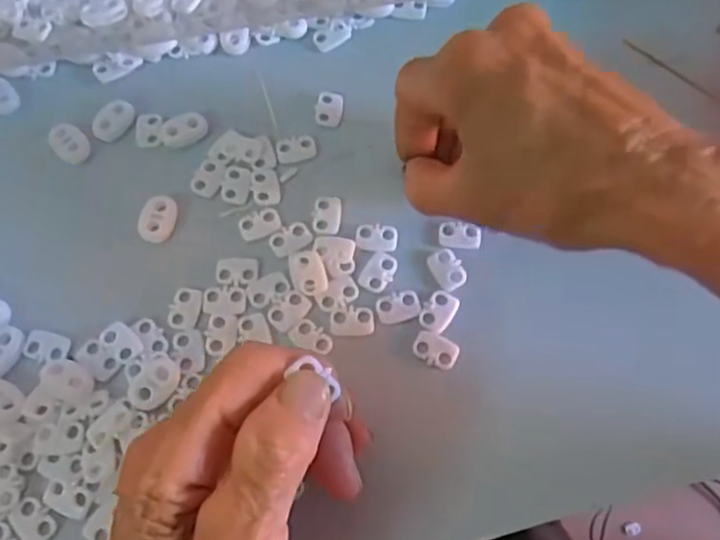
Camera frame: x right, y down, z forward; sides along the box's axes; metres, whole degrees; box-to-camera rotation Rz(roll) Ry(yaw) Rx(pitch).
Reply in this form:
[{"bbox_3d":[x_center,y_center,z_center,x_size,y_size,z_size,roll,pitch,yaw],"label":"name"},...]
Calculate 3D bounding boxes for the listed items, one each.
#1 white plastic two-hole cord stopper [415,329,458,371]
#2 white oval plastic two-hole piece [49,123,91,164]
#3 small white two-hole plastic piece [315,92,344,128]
[{"bbox_3d":[0.031,0.033,0.276,0.019,0.004,0.012,25,73,8],"label":"white plastic two-hole cord stopper"},{"bbox_3d":[-0.135,-0.060,0.311,0.015,0.004,0.022,-39,76,-12],"label":"white oval plastic two-hole piece"},{"bbox_3d":[-0.015,-0.077,0.323,0.012,0.004,0.019,7,71,2],"label":"small white two-hole plastic piece"}]

